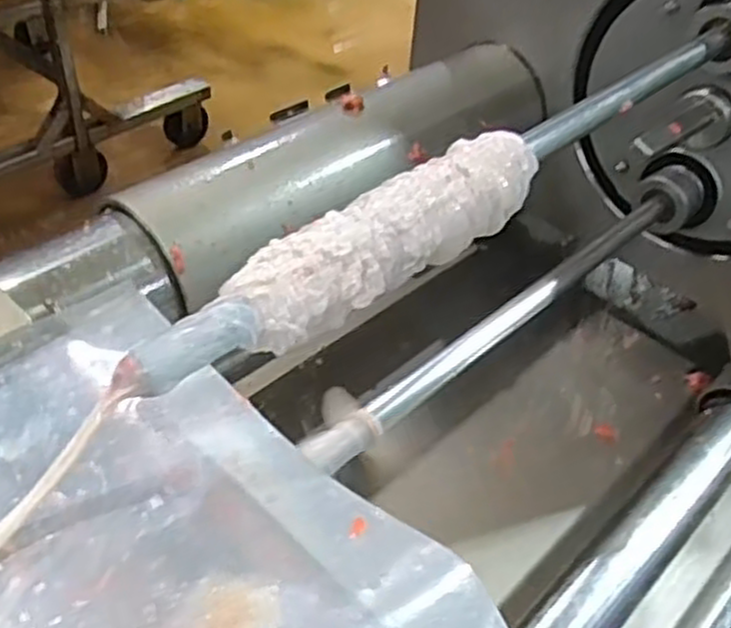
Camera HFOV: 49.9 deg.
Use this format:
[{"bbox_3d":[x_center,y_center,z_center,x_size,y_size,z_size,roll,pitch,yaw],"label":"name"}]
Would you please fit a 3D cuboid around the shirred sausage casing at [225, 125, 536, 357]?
[{"bbox_3d":[0.017,-0.042,0.377,0.041,0.038,0.189,34,50,28],"label":"shirred sausage casing"}]

